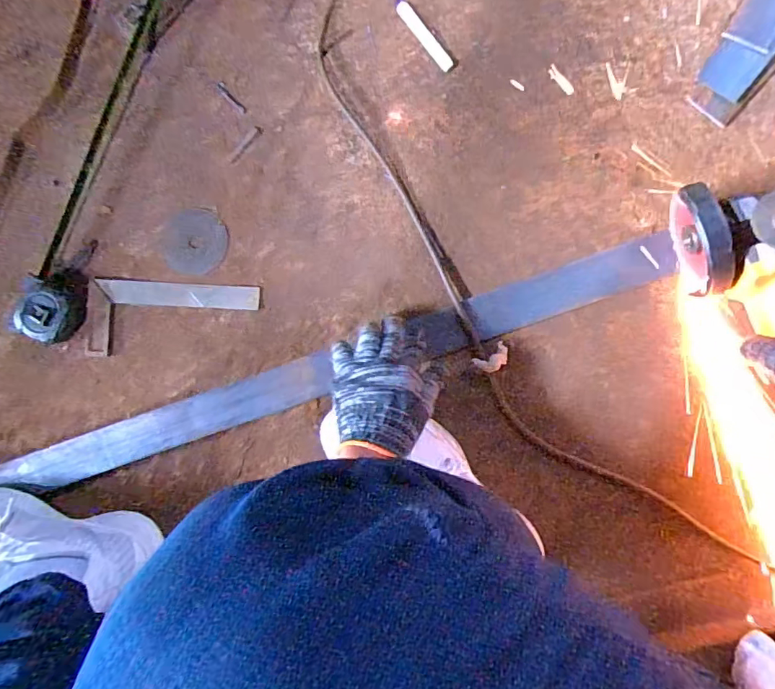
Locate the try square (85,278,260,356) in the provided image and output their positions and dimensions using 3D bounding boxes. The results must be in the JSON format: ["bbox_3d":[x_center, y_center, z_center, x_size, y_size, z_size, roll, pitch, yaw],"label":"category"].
[{"bbox_3d":[-0.249,-0.027,0.574,0.204,0.019,0.087,4,90,6],"label":"try square"}]

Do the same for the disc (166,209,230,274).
[{"bbox_3d":[-0.215,-0.115,0.562,0.067,0.006,0.070,-1,98,-5],"label":"disc"}]

